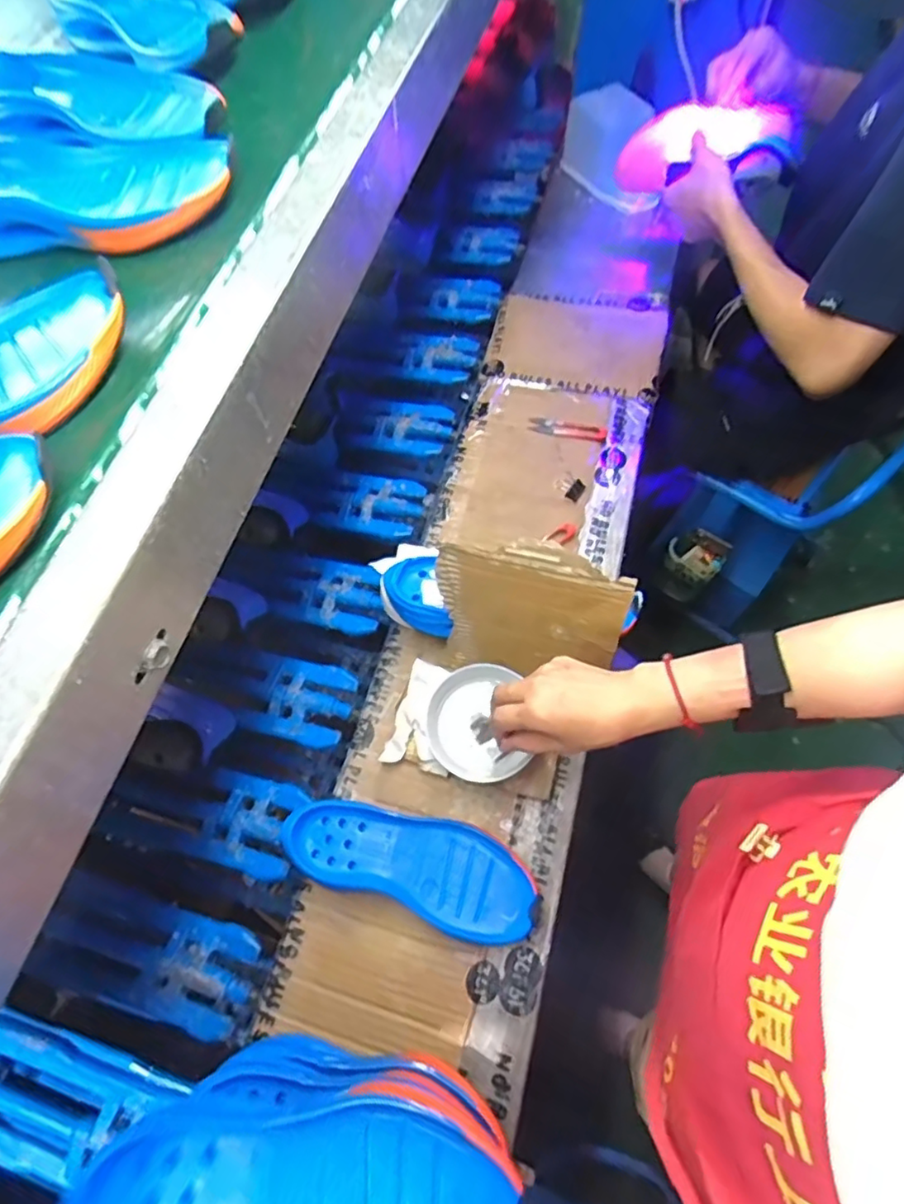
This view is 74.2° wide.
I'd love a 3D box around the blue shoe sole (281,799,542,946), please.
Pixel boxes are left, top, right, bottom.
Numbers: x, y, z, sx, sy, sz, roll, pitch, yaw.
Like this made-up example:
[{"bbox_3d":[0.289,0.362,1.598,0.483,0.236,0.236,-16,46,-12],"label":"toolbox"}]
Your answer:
[{"bbox_3d":[-0.039,0.245,0.564,0.239,0.039,0.091,17,62,6],"label":"blue shoe sole"}]

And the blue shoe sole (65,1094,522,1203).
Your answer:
[{"bbox_3d":[-0.081,0.320,0.323,0.226,0.027,0.077,3,63,-1],"label":"blue shoe sole"}]

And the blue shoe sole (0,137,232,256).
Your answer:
[{"bbox_3d":[-0.263,-0.289,0.419,0.219,0.035,0.092,4,62,-1],"label":"blue shoe sole"}]

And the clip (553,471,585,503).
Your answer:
[{"bbox_3d":[0.148,-0.147,0.756,0.036,0.014,0.029,31,65,14],"label":"clip"}]

